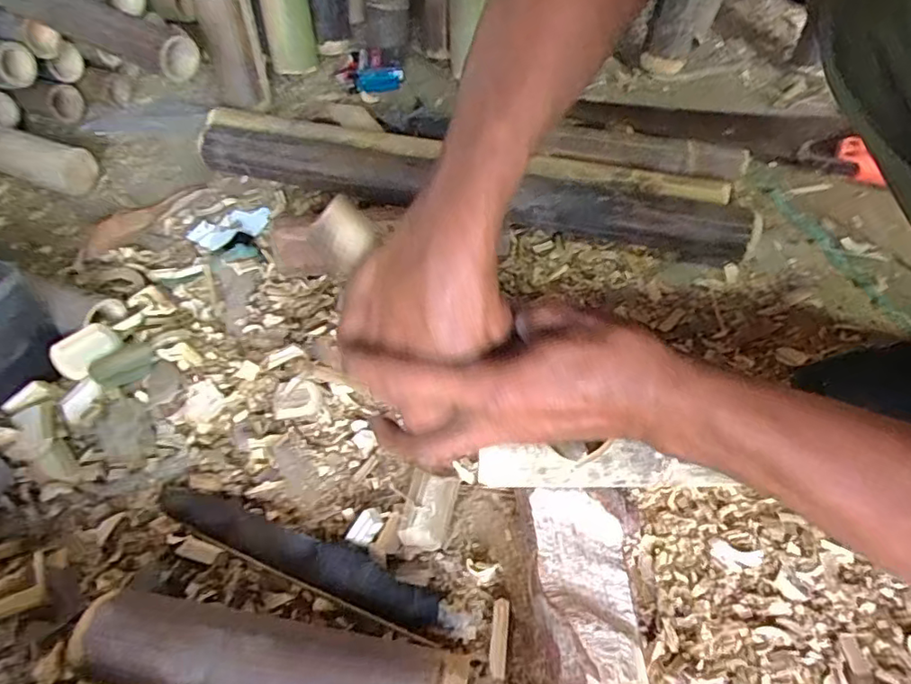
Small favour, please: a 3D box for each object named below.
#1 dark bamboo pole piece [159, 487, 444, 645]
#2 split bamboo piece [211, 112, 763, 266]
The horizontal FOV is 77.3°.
[{"bbox_3d":[-0.130,0.166,0.456,0.259,0.022,0.037,19,58,16],"label":"dark bamboo pole piece"},{"bbox_3d":[-0.004,-0.198,0.695,0.667,0.060,0.107,12,56,11],"label":"split bamboo piece"}]

